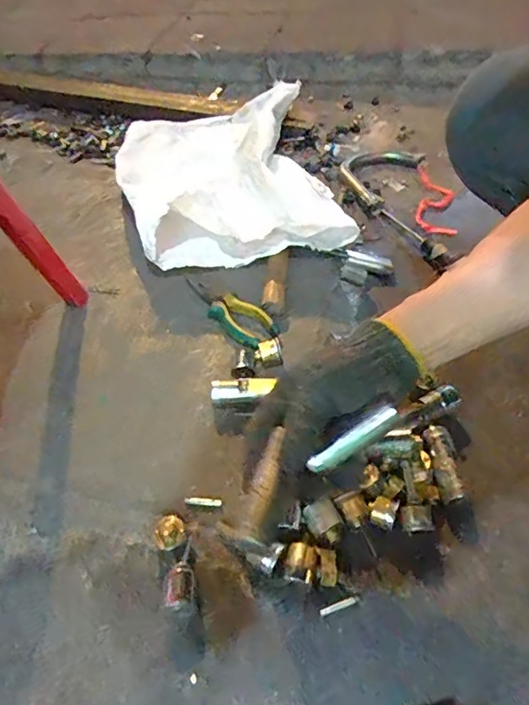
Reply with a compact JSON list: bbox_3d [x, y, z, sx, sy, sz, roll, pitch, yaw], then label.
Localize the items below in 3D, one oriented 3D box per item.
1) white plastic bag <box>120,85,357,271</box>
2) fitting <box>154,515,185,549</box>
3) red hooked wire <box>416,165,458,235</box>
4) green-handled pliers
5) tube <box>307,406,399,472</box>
[{"bbox_3d":[-0.074,-0.313,0.825,0.307,0.094,0.465,-8,51,-3],"label":"white plastic bag"},{"bbox_3d":[-0.084,0.162,0.455,0.027,0.030,0.025,-2,50,2],"label":"fitting"},{"bbox_3d":[0.287,-0.261,0.864,0.059,0.016,0.230,3,43,13],"label":"red hooked wire"},{"bbox_3d":[-0.015,-0.031,0.619,0.054,0.016,0.132,-33,56,-22],"label":"green-handled pliers"},{"bbox_3d":[0.065,0.066,0.377,0.077,0.010,0.013,-37,52,12],"label":"tube"}]

